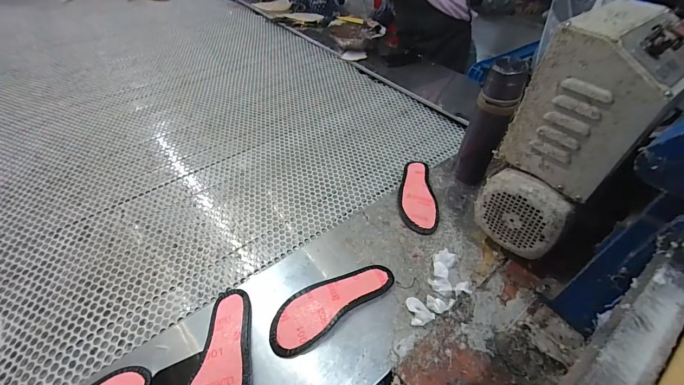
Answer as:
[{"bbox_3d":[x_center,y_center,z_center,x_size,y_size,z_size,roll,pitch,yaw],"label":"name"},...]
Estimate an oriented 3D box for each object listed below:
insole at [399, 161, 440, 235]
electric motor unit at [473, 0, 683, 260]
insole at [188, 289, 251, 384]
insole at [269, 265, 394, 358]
[{"bbox_3d":[0.164,-0.005,0.680,0.077,0.017,0.216,6,47,1],"label":"insole"},{"bbox_3d":[0.350,-0.080,0.477,0.190,0.327,0.147,-28,53,-26],"label":"electric motor unit"},{"bbox_3d":[-0.164,0.238,0.436,0.075,0.022,0.210,0,47,-5],"label":"insole"},{"bbox_3d":[-0.017,0.172,0.504,0.213,0.018,0.078,-26,55,-26],"label":"insole"}]

